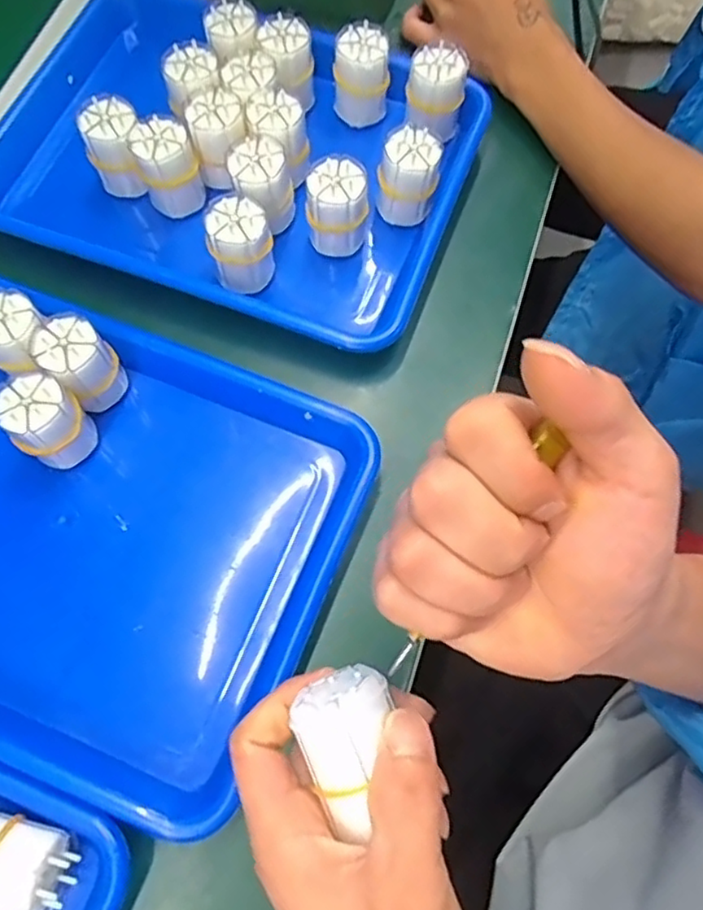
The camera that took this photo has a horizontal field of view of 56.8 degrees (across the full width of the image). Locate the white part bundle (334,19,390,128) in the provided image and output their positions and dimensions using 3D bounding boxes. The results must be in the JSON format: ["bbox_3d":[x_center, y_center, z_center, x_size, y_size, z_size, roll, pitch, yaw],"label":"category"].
[{"bbox_3d":[0.007,-0.275,0.477,0.038,0.064,0.031,4,70,2],"label":"white part bundle"}]

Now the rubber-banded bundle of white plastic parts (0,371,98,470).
[{"bbox_3d":[-0.178,-0.019,0.383,0.033,0.058,0.040,38,74,13],"label":"rubber-banded bundle of white plastic parts"}]

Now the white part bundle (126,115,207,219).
[{"bbox_3d":[-0.124,-0.196,0.446,0.039,0.057,0.031,-19,71,-7],"label":"white part bundle"}]

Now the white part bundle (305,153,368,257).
[{"bbox_3d":[-0.009,-0.166,0.433,0.038,0.053,0.034,3,70,1],"label":"white part bundle"}]

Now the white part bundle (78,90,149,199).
[{"bbox_3d":[-0.159,-0.211,0.450,0.038,0.060,0.035,0,70,0],"label":"white part bundle"}]

